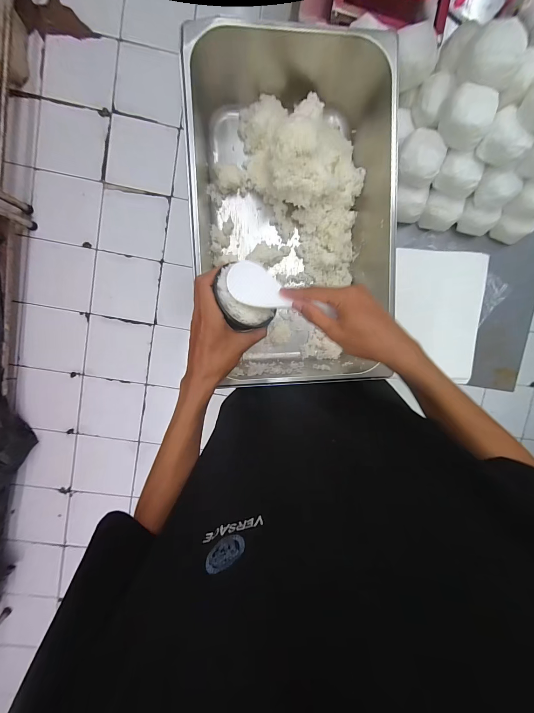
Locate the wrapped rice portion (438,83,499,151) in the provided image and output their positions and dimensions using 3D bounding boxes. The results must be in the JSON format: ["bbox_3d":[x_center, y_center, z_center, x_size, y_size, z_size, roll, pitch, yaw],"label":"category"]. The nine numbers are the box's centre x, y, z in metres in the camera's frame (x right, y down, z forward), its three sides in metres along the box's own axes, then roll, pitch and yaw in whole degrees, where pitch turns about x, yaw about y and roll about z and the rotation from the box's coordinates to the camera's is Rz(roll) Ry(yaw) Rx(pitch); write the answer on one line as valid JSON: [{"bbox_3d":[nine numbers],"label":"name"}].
[{"bbox_3d":[0.326,-0.388,0.468,0.077,0.045,0.071,-1,96,-5],"label":"wrapped rice portion"}]

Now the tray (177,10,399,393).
[{"bbox_3d":[0.044,-0.236,0.511,0.309,0.138,0.546,-2,96,-5],"label":"tray"}]

